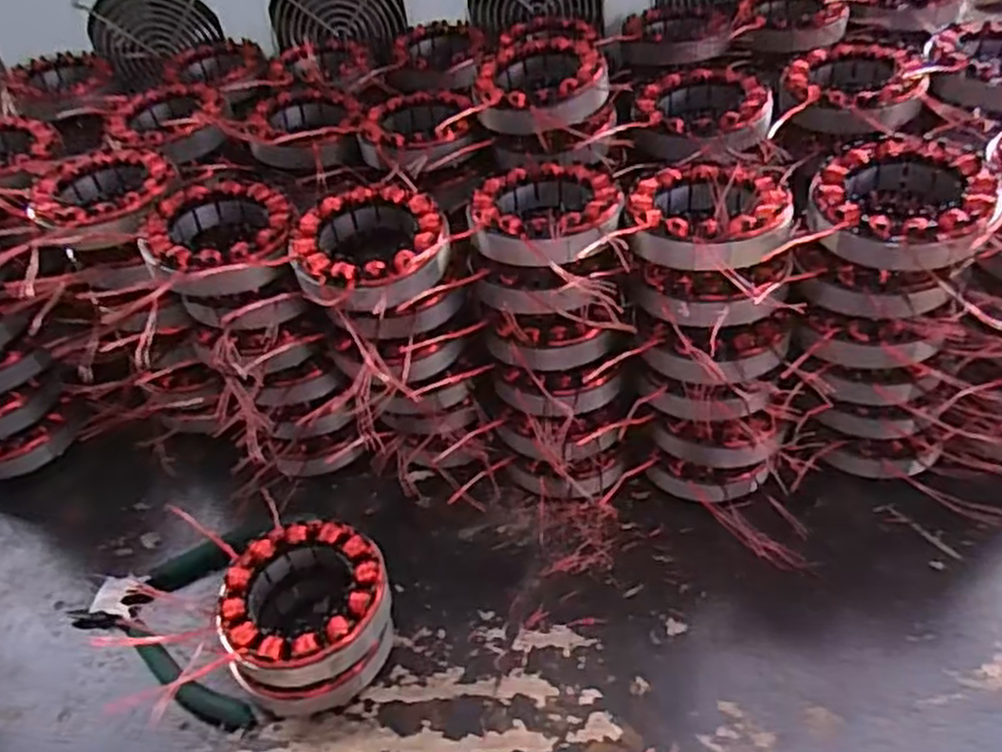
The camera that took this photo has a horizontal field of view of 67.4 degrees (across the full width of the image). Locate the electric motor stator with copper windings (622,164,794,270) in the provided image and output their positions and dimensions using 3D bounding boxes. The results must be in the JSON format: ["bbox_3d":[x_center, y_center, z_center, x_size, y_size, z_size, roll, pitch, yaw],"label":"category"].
[{"bbox_3d":[0.113,-0.090,0.413,0.083,0.025,0.093,7,46,14],"label":"electric motor stator with copper windings"}]

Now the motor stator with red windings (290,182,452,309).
[{"bbox_3d":[-0.076,-0.073,0.428,0.086,0.028,0.088,-4,44,4],"label":"motor stator with red windings"}]

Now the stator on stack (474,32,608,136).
[{"bbox_3d":[0.023,-0.186,0.495,0.081,0.038,0.082,-4,44,4],"label":"stator on stack"}]

